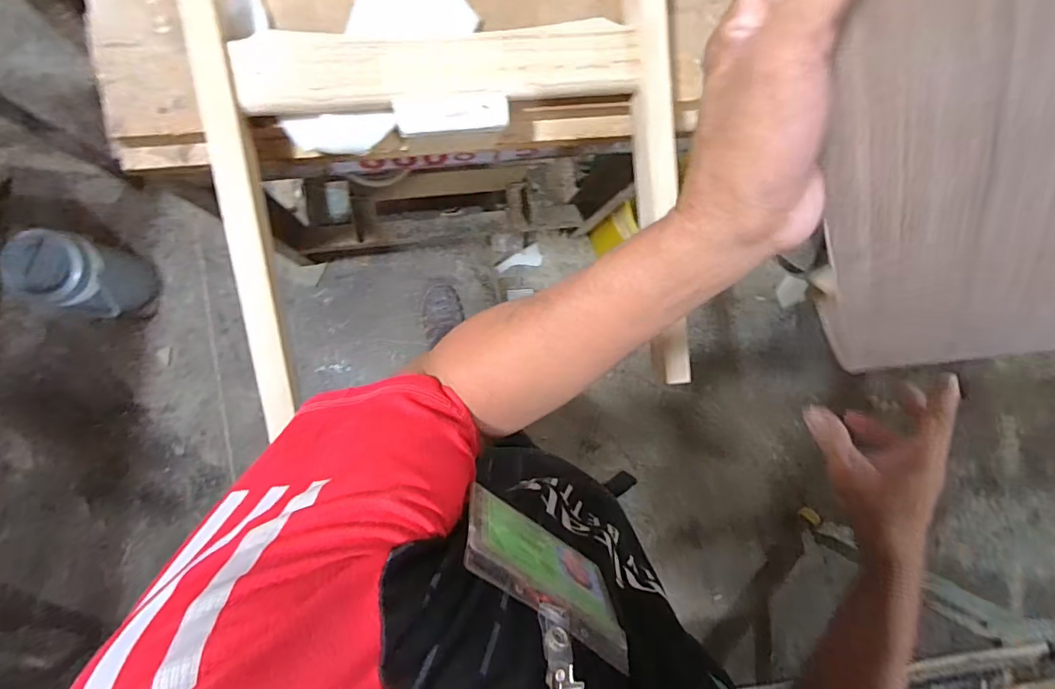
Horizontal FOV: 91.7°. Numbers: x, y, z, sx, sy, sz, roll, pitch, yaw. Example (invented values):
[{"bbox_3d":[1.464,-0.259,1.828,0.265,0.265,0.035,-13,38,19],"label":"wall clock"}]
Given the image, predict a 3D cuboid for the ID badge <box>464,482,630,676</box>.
[{"bbox_3d":[0.009,0.122,0.280,0.101,0.077,0.004,37,98,-10],"label":"ID badge"}]

